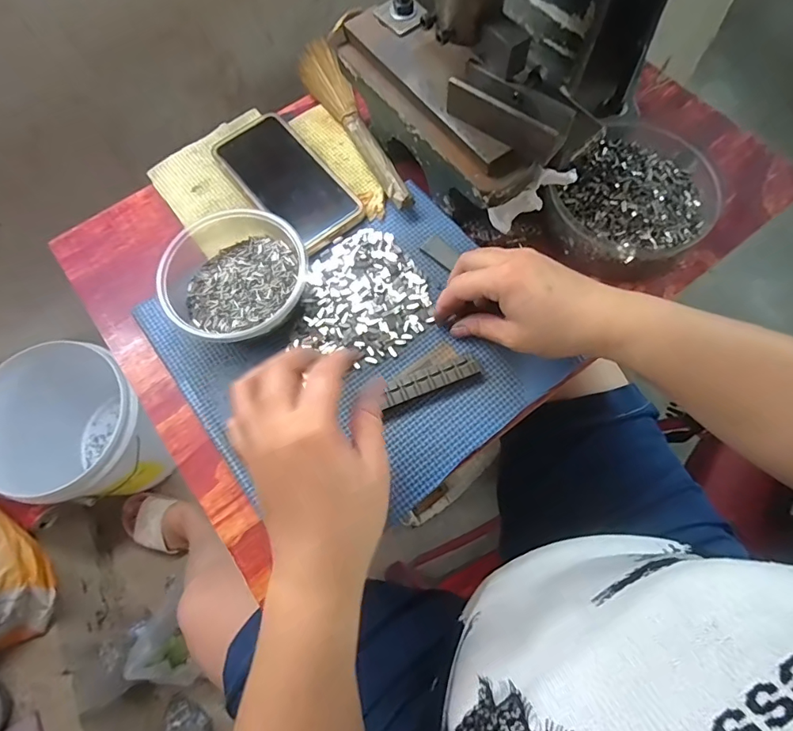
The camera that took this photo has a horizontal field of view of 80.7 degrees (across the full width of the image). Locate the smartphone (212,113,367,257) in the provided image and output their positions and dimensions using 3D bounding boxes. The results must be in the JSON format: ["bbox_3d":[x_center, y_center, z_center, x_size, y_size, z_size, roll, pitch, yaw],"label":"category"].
[{"bbox_3d":[-0.100,-0.172,0.429,0.073,0.011,0.154,-38,73,-11],"label":"smartphone"}]

